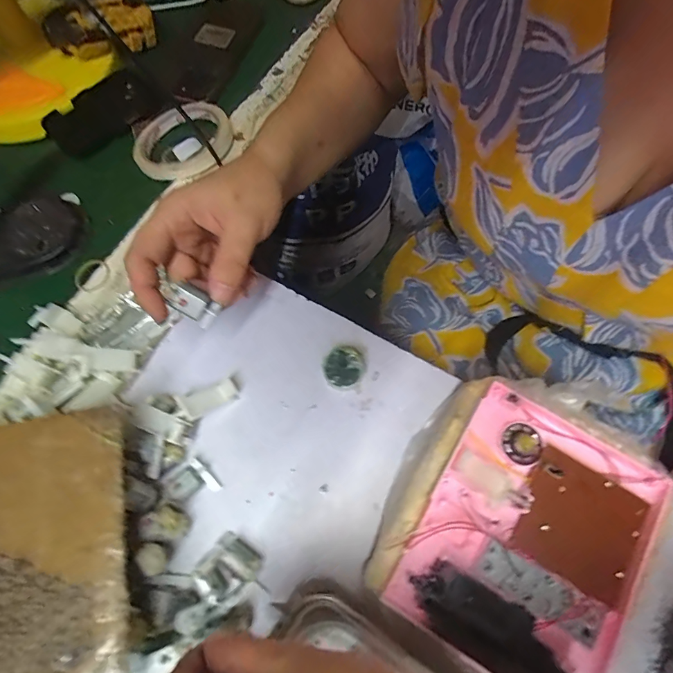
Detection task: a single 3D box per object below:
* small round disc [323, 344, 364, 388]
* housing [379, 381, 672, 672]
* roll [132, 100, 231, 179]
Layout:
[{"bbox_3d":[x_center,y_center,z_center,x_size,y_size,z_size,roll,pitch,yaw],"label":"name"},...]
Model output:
[{"bbox_3d":[0.006,0.026,0.324,0.032,0.017,0.037,31,72,10],"label":"small round disc"},{"bbox_3d":[0.124,0.133,0.267,0.126,0.052,0.162,32,73,10],"label":"housing"},{"bbox_3d":[-0.154,-0.197,0.395,0.096,0.016,0.088,0,70,-1],"label":"roll"}]

